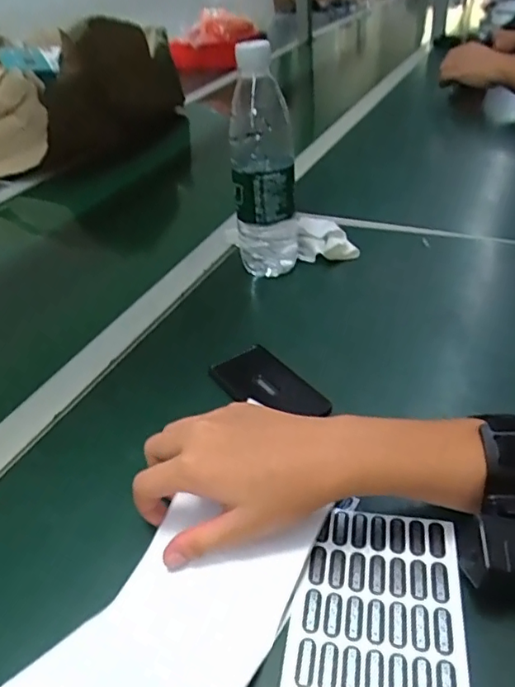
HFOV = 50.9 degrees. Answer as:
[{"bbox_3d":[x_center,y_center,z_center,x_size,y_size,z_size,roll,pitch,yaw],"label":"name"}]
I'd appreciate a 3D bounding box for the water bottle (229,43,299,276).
[{"bbox_3d":[0.006,-0.182,0.563,0.065,0.214,0.066,2,37,10],"label":"water bottle"}]

